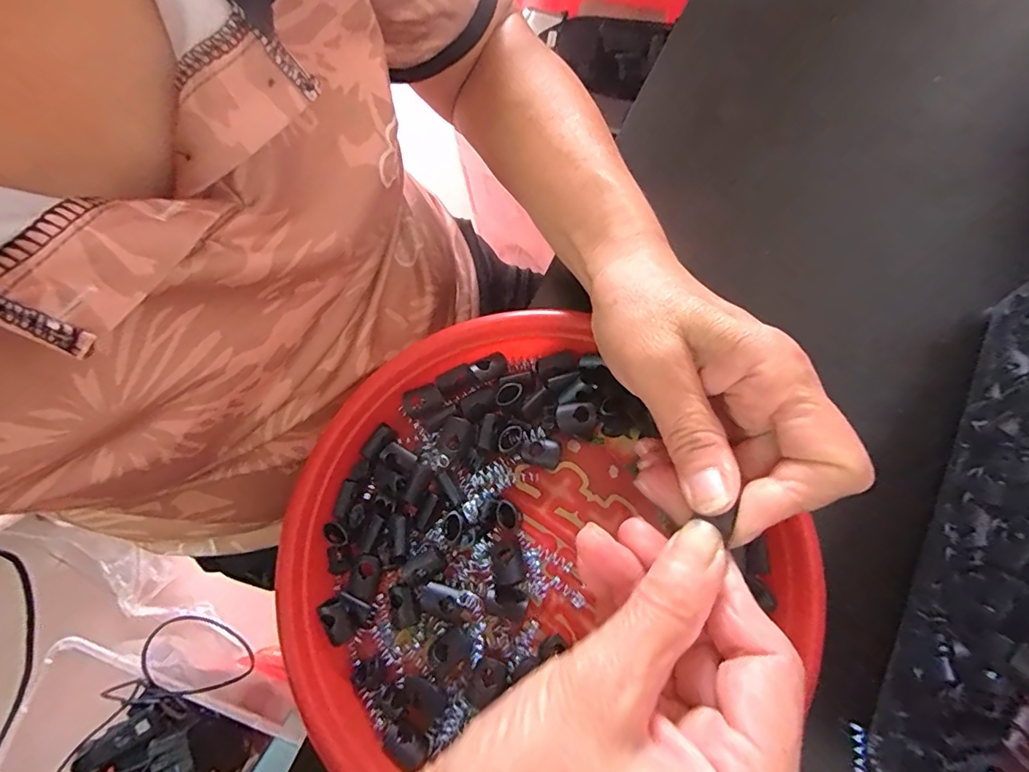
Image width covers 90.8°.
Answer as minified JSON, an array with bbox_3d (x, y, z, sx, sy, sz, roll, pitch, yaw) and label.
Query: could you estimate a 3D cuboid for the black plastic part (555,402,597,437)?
[{"bbox_3d":[0.031,0.017,0.256,0.019,0.009,0.016,10,76,3],"label":"black plastic part"}]

